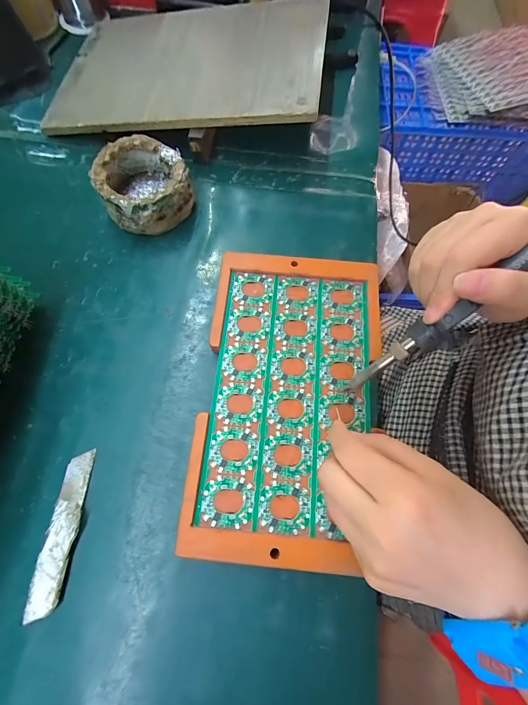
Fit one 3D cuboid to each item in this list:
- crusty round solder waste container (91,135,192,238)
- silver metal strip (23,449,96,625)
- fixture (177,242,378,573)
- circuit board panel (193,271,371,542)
[{"bbox_3d":[-0.113,-0.158,0.301,0.079,0.042,0.084,0,70,-1],"label":"crusty round solder waste container"},{"bbox_3d":[-0.139,0.121,0.216,0.020,0.007,0.099,6,70,1],"label":"silver metal strip"},{"bbox_3d":[0.021,0.027,0.245,0.135,0.007,0.235,5,70,1],"label":"fixture"},{"bbox_3d":[0.021,0.027,0.246,0.119,0.004,0.201,5,70,0],"label":"circuit board panel"}]

